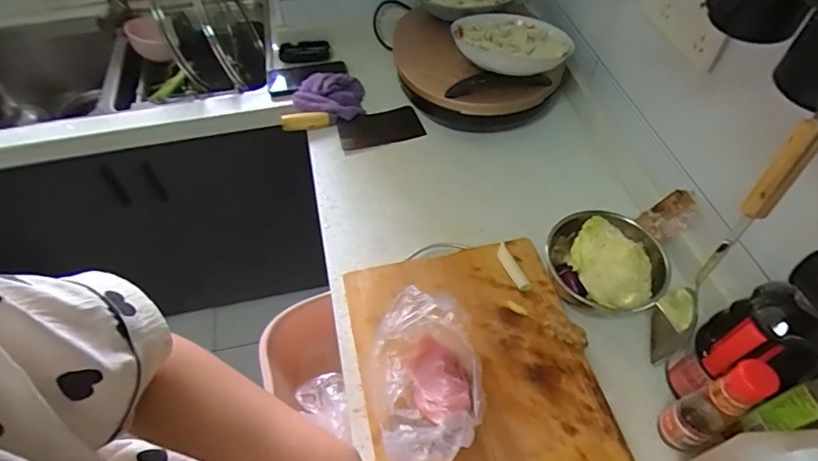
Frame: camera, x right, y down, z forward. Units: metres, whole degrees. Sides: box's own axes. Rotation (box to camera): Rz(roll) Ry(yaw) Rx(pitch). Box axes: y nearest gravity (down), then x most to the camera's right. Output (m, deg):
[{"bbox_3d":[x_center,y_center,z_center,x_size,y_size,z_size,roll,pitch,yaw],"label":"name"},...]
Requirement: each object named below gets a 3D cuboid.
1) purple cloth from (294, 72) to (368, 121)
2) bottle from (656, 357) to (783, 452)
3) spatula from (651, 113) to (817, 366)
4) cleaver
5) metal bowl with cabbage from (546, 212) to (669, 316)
[{"bbox_3d":[-0.152,-0.256,0.953,0.136,0.064,0.086,-13,56,-7],"label":"purple cloth"},{"bbox_3d":[0.327,0.193,0.534,0.040,0.177,0.047,-18,56,-10],"label":"bottle"},{"bbox_3d":[0.307,0.029,0.480,0.046,0.329,0.076,39,64,25],"label":"spatula"},{"bbox_3d":[-0.103,-0.195,0.927,0.251,0.043,0.095,-15,56,-9],"label":"cleaver"},{"bbox_3d":[0.283,0.047,0.699,0.148,0.108,0.135,-1,55,1],"label":"metal bowl with cabbage"}]

